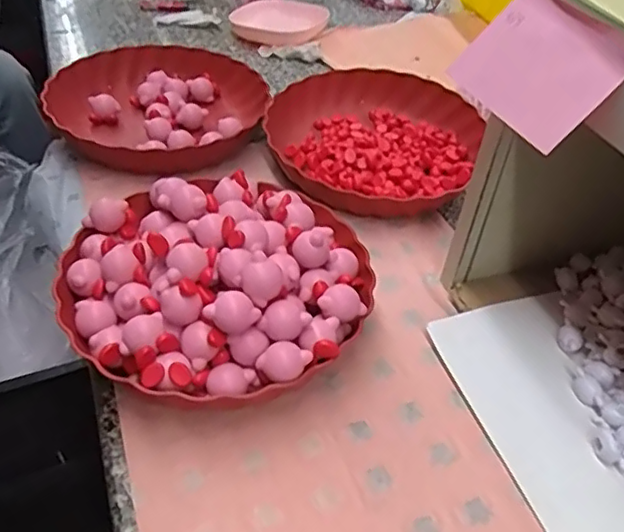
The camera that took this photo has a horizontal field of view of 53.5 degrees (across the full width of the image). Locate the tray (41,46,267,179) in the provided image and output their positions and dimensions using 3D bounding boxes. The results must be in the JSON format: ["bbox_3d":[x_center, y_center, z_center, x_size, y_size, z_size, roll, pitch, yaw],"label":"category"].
[{"bbox_3d":[-0.172,-0.188,0.720,0.225,0.060,0.231,11,43,6],"label":"tray"}]

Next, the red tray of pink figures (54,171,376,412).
[{"bbox_3d":[-0.073,0.010,0.494,0.240,0.090,0.219,4,43,-2],"label":"red tray of pink figures"}]

